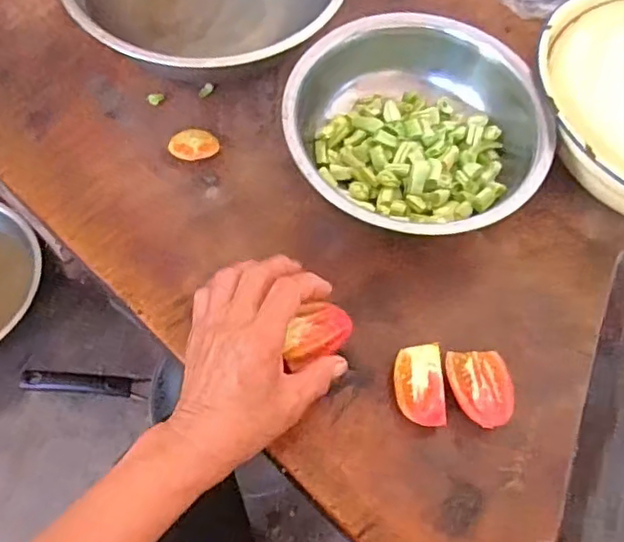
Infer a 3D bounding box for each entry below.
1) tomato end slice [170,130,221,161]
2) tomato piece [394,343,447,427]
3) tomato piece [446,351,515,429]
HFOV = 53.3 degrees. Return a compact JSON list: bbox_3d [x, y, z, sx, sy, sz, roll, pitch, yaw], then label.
[{"bbox_3d":[-0.099,-0.105,0.524,0.038,0.007,0.033,-22,65,-16],"label":"tomato end slice"},{"bbox_3d":[0.074,0.082,0.433,0.032,0.037,0.053,3,61,-3],"label":"tomato piece"},{"bbox_3d":[0.120,0.084,0.440,0.046,0.026,0.053,-10,63,-11],"label":"tomato piece"}]

